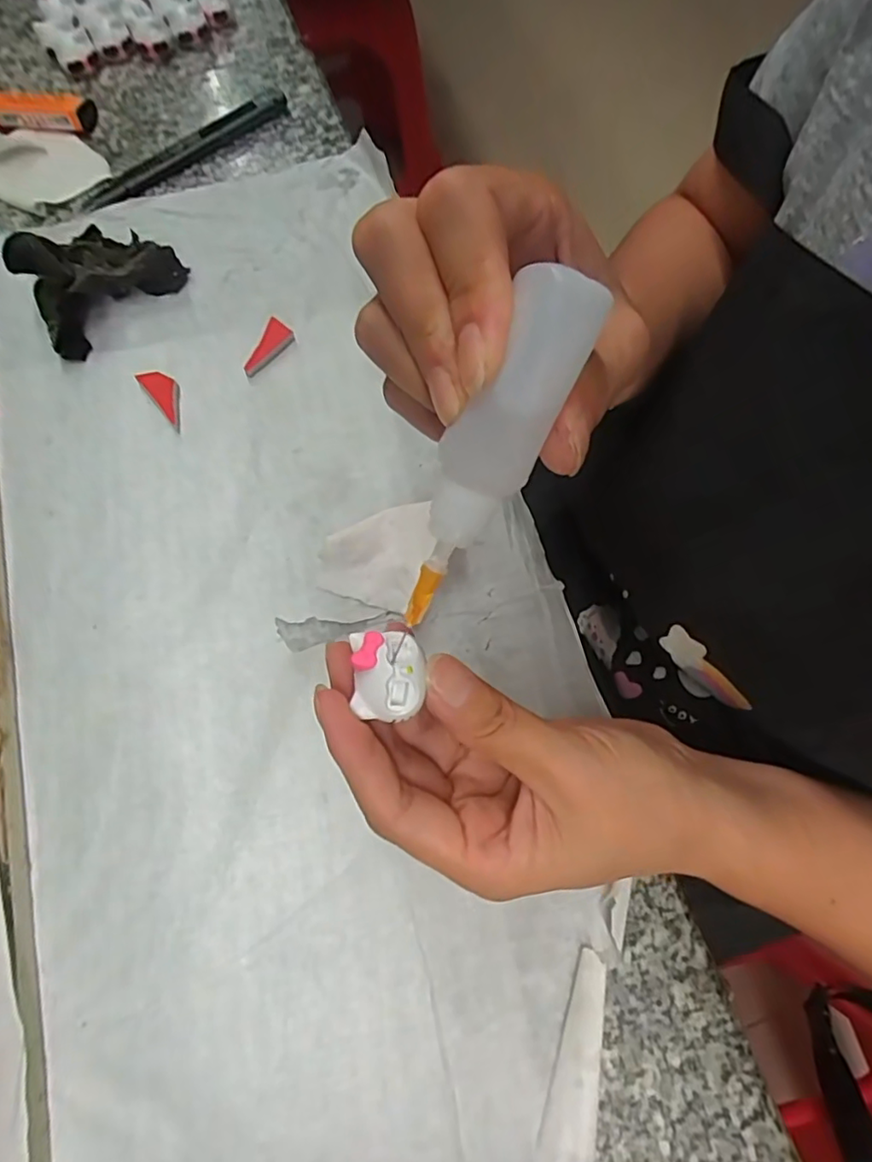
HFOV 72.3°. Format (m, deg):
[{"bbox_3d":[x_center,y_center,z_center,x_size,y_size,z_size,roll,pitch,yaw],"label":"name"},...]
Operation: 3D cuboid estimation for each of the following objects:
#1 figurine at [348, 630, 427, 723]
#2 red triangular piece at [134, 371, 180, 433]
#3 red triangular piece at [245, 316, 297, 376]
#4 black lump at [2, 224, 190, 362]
[{"bbox_3d":[-0.013,0.025,0.166,0.020,0.007,0.023,-5,71,0],"label":"figurine"},{"bbox_3d":[-0.140,-0.096,0.309,0.015,0.005,0.038,-39,74,-11],"label":"red triangular piece"},{"bbox_3d":[-0.087,-0.122,0.315,0.016,0.009,0.033,21,72,9],"label":"red triangular piece"},{"bbox_3d":[-0.184,-0.165,0.317,0.050,0.034,0.080,43,77,14],"label":"black lump"}]

